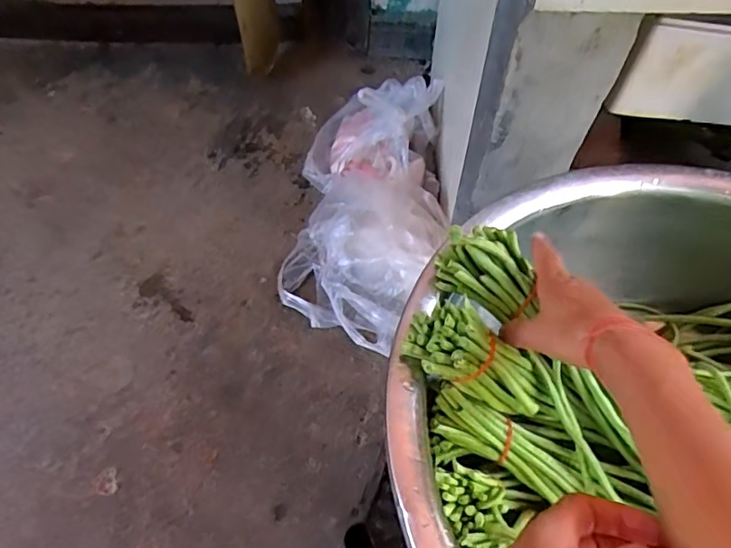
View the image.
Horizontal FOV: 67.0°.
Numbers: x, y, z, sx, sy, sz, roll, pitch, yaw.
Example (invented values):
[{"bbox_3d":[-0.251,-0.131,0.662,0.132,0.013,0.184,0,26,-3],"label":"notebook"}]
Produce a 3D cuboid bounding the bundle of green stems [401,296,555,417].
[{"bbox_3d":[0.104,0.080,0.475,0.148,0.047,0.059,36,53,-27],"label":"bundle of green stems"}]

